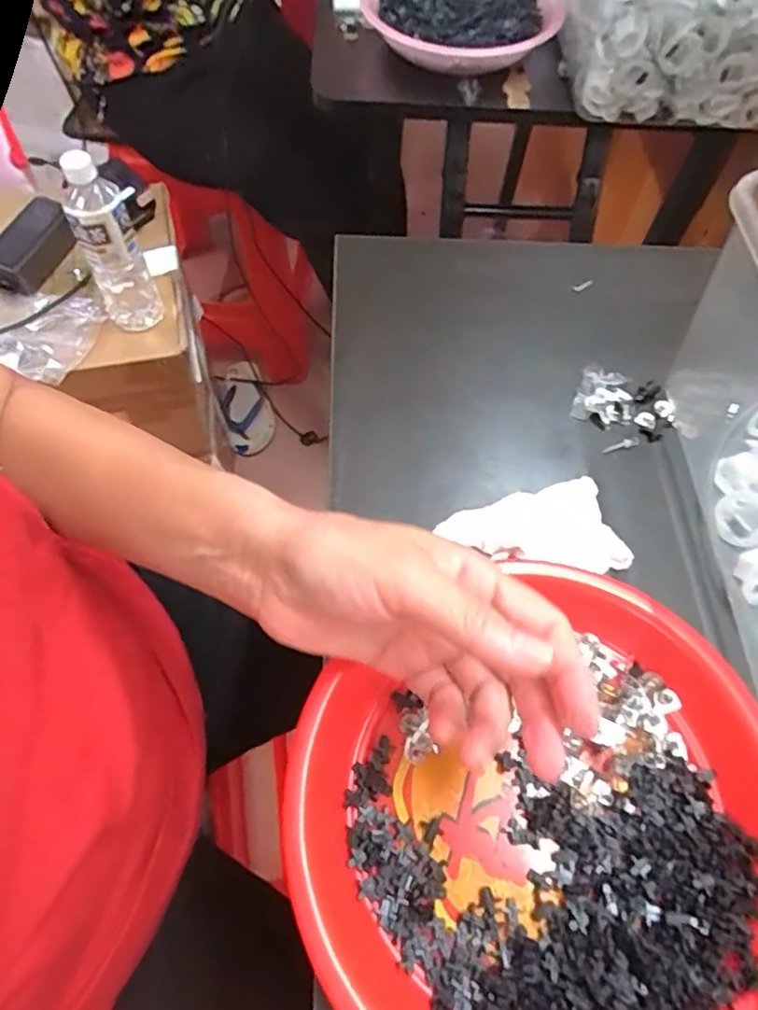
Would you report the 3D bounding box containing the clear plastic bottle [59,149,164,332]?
[{"bbox_3d":[-0.308,-0.295,0.707,0.065,0.206,0.057,-19,65,-12],"label":"clear plastic bottle"}]

